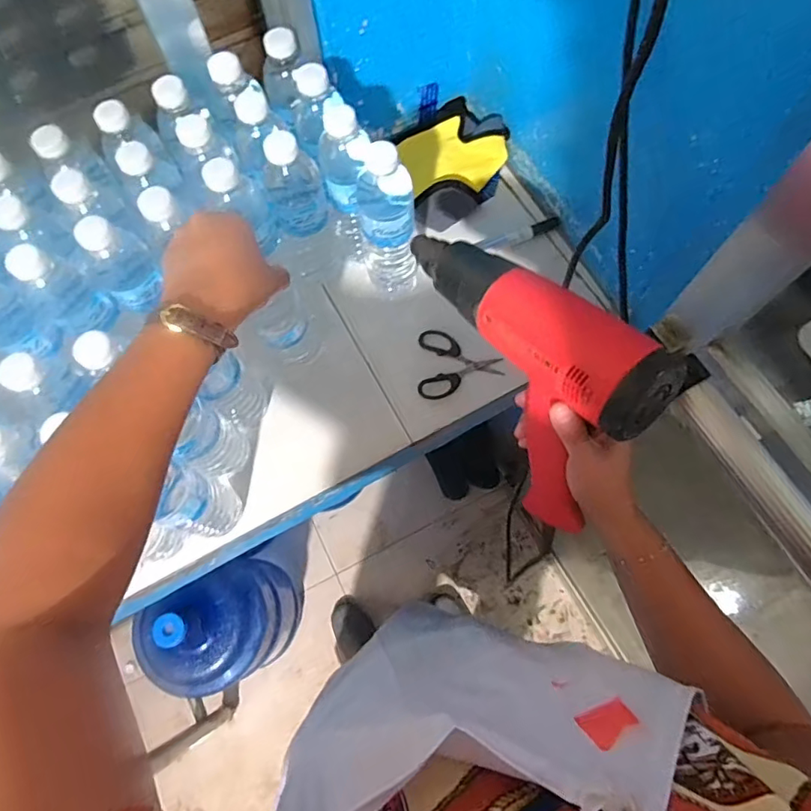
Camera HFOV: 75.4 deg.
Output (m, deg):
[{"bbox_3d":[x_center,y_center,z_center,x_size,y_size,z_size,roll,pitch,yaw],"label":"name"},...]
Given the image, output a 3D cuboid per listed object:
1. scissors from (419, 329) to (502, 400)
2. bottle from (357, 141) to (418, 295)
[{"bbox_3d":[0.067,-0.050,0.635,0.101,0.011,0.089,0,71,2],"label":"scissors"},{"bbox_3d":[-0.017,-0.198,0.583,0.062,0.205,0.057,-11,71,-1],"label":"bottle"}]

